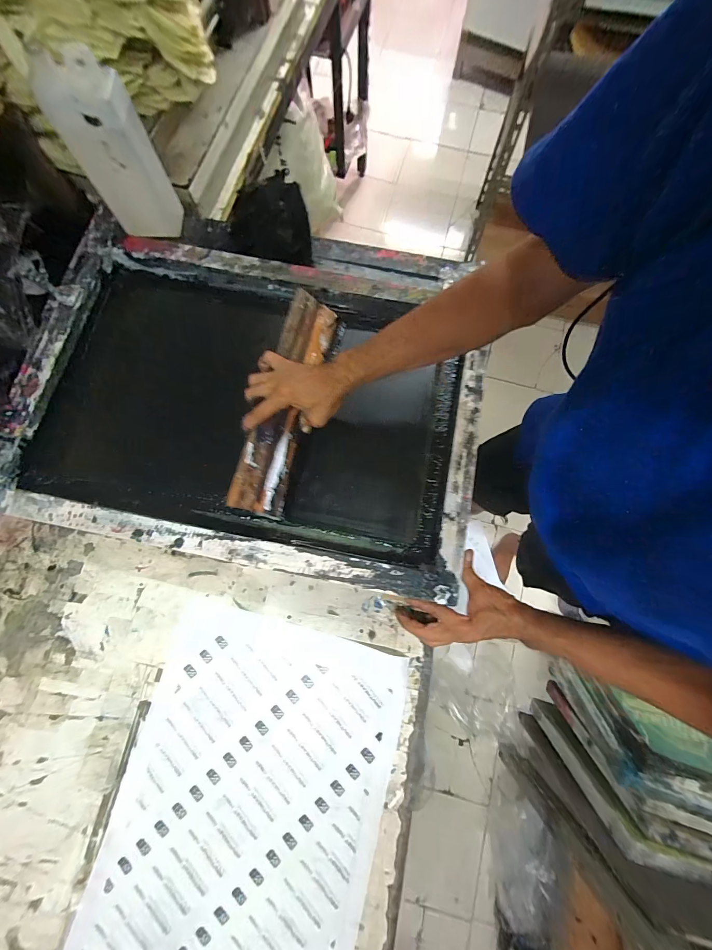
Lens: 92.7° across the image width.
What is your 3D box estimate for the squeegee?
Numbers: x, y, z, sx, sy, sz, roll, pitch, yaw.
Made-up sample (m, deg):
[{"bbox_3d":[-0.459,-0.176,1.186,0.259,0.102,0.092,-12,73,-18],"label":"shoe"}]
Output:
[{"bbox_3d":[-0.100,-0.114,0.491,0.065,0.053,0.342,13,78,1],"label":"squeegee"}]

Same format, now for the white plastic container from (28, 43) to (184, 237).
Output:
[{"bbox_3d":[-0.350,-0.468,0.502,0.100,0.207,0.053,-2,77,-1],"label":"white plastic container"}]

